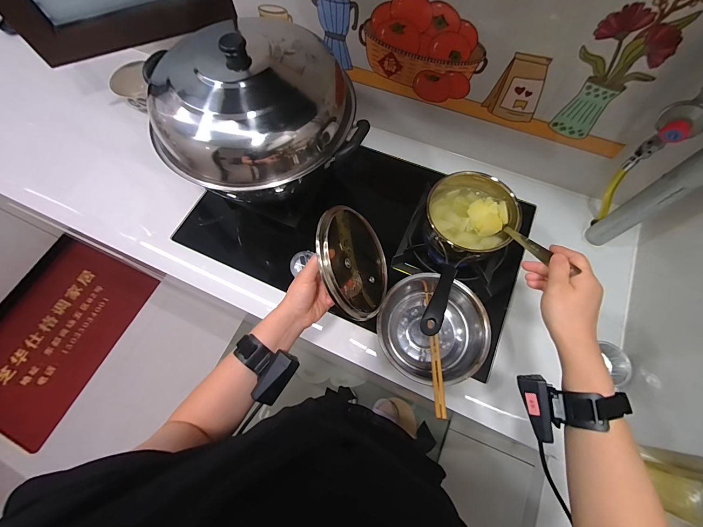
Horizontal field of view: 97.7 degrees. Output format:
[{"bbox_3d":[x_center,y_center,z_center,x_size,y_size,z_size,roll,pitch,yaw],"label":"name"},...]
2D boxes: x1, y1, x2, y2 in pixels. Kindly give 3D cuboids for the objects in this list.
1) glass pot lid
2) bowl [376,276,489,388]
[{"bbox_3d":[-0.001,0.002,0.453,0.033,0.143,0.162,-7,86,33],"label":"glass pot lid"},{"bbox_3d":[0.153,0.132,0.605,0.201,0.081,0.198,0,68,1],"label":"bowl"}]

